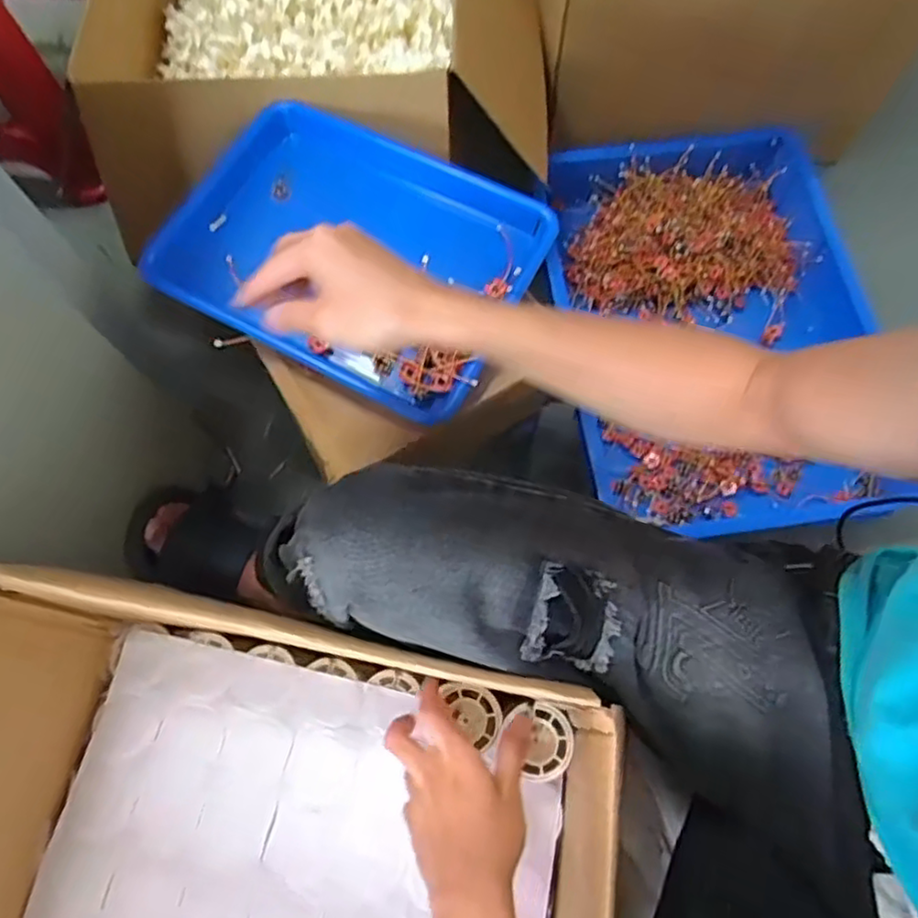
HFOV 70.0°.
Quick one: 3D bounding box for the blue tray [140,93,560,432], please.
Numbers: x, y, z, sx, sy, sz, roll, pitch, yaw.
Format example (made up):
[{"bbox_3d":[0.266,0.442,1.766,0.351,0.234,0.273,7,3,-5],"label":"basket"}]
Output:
[{"bbox_3d":[-0.105,-0.200,0.639,0.336,0.055,0.251,27,72,10],"label":"blue tray"}]

